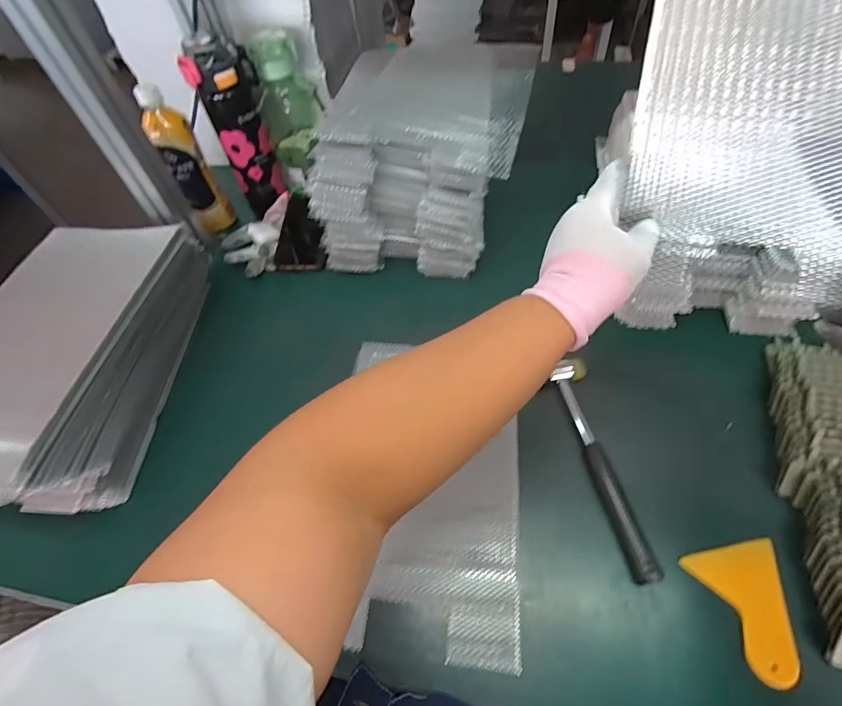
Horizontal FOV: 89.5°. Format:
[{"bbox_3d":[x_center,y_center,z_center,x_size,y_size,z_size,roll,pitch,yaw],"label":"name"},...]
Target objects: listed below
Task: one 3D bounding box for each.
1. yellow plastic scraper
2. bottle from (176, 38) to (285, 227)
[{"bbox_3d":[0.293,0.223,0.368,0.076,0.004,0.101,-11,55,-3],"label":"yellow plastic scraper"},{"bbox_3d":[-0.264,-0.337,0.647,0.090,0.229,0.068,-25,57,-12],"label":"bottle"}]

